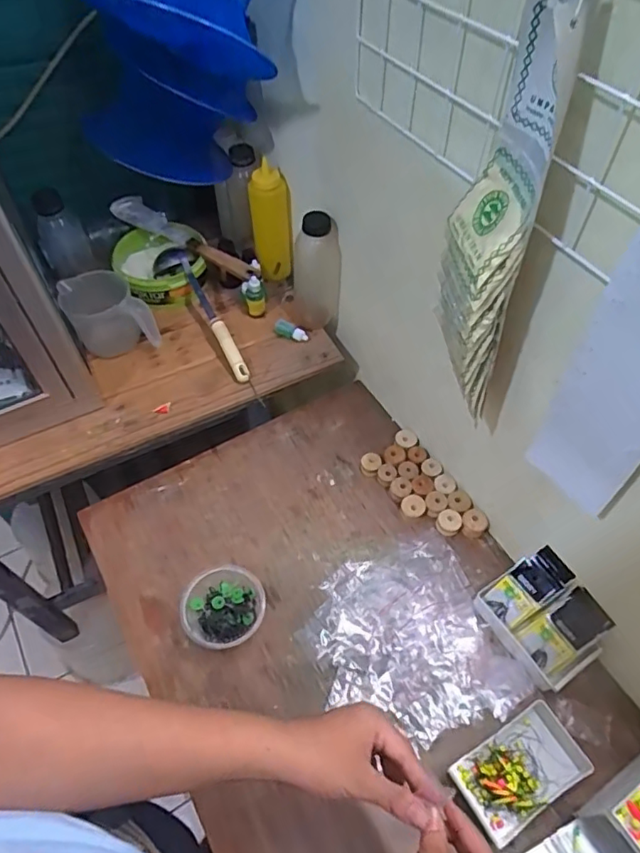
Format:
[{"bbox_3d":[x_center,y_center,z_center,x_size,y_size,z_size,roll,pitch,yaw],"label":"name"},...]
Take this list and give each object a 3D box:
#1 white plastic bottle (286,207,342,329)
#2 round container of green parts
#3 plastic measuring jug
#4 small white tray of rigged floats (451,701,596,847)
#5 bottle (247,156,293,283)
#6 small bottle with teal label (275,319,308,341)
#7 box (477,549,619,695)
[{"bbox_3d":[-0.012,-0.235,0.872,0.086,0.188,0.081,1,55,0],"label":"white plastic bottle"},{"bbox_3d":[-0.121,0.236,0.721,0.102,0.059,0.093,0,55,0],"label":"round container of green parts"},{"bbox_3d":[-0.325,-0.168,0.873,0.123,0.095,0.084,-18,57,-13],"label":"plastic measuring jug"},{"bbox_3d":[0.223,0.381,0.628,0.136,0.032,0.082,-27,59,-18],"label":"small white tray of rigged floats"},{"bbox_3d":[-0.082,-0.333,0.935,0.068,0.175,0.060,-2,55,-2],"label":"bottle"},{"bbox_3d":[-0.046,-0.155,0.915,0.056,0.023,0.022,22,56,-2],"label":"small bottle with teal label"},{"bbox_3d":[0.277,0.238,0.701,0.098,0.076,0.139,-26,59,-17],"label":"box"}]

